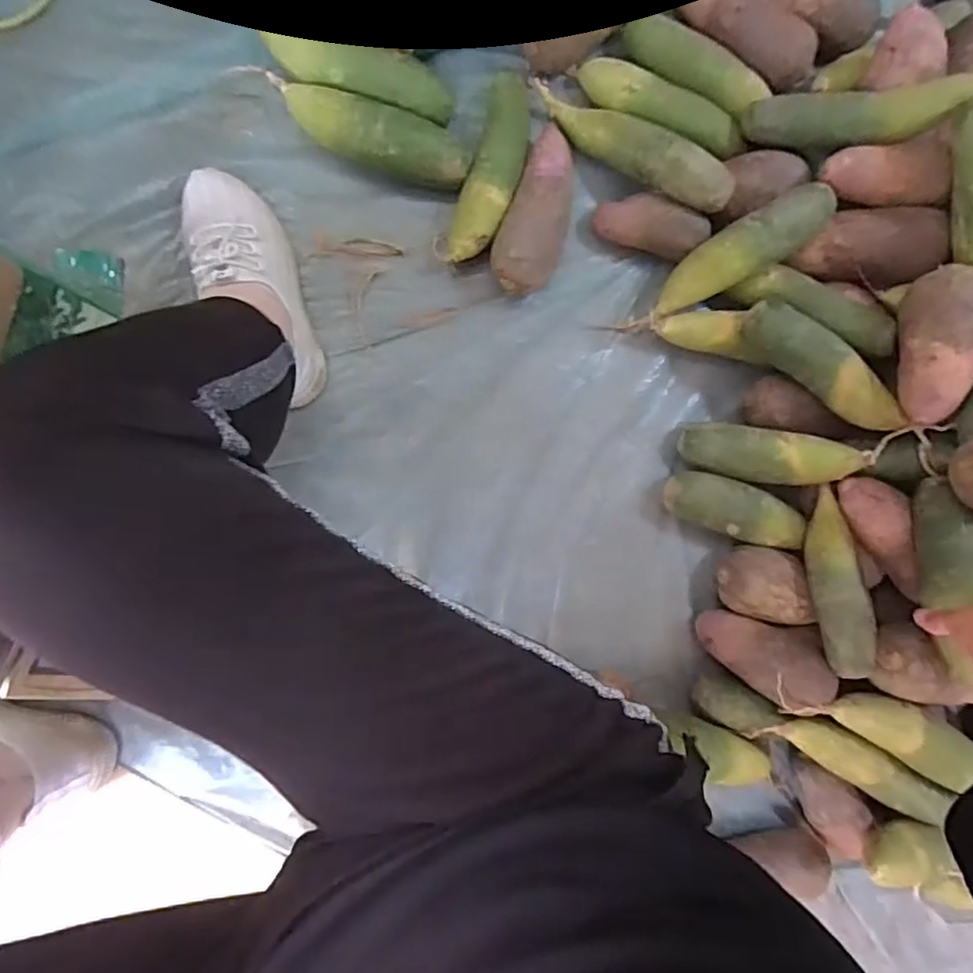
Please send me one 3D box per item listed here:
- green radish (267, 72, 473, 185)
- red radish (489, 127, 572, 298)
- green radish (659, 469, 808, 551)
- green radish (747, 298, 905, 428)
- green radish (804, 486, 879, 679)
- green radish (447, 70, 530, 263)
[{"bbox_3d":[-0.118,-0.354,0.597,0.204,0.052,0.055,17,90,-7],"label":"green radish"},{"bbox_3d":[0.059,-0.291,0.619,0.067,0.063,0.177,22,89,-7],"label":"red radish"},{"bbox_3d":[0.274,0.027,0.663,0.160,0.054,0.059,22,89,-7],"label":"green radish"},{"bbox_3d":[0.342,-0.123,0.600,0.178,0.046,0.045,42,86,7],"label":"green radish"},{"bbox_3d":[0.369,0.100,0.628,0.046,0.045,0.195,-1,76,-7],"label":"green radish"},{"bbox_3d":[0.006,-0.328,0.623,0.055,0.049,0.197,17,89,-7],"label":"green radish"}]

